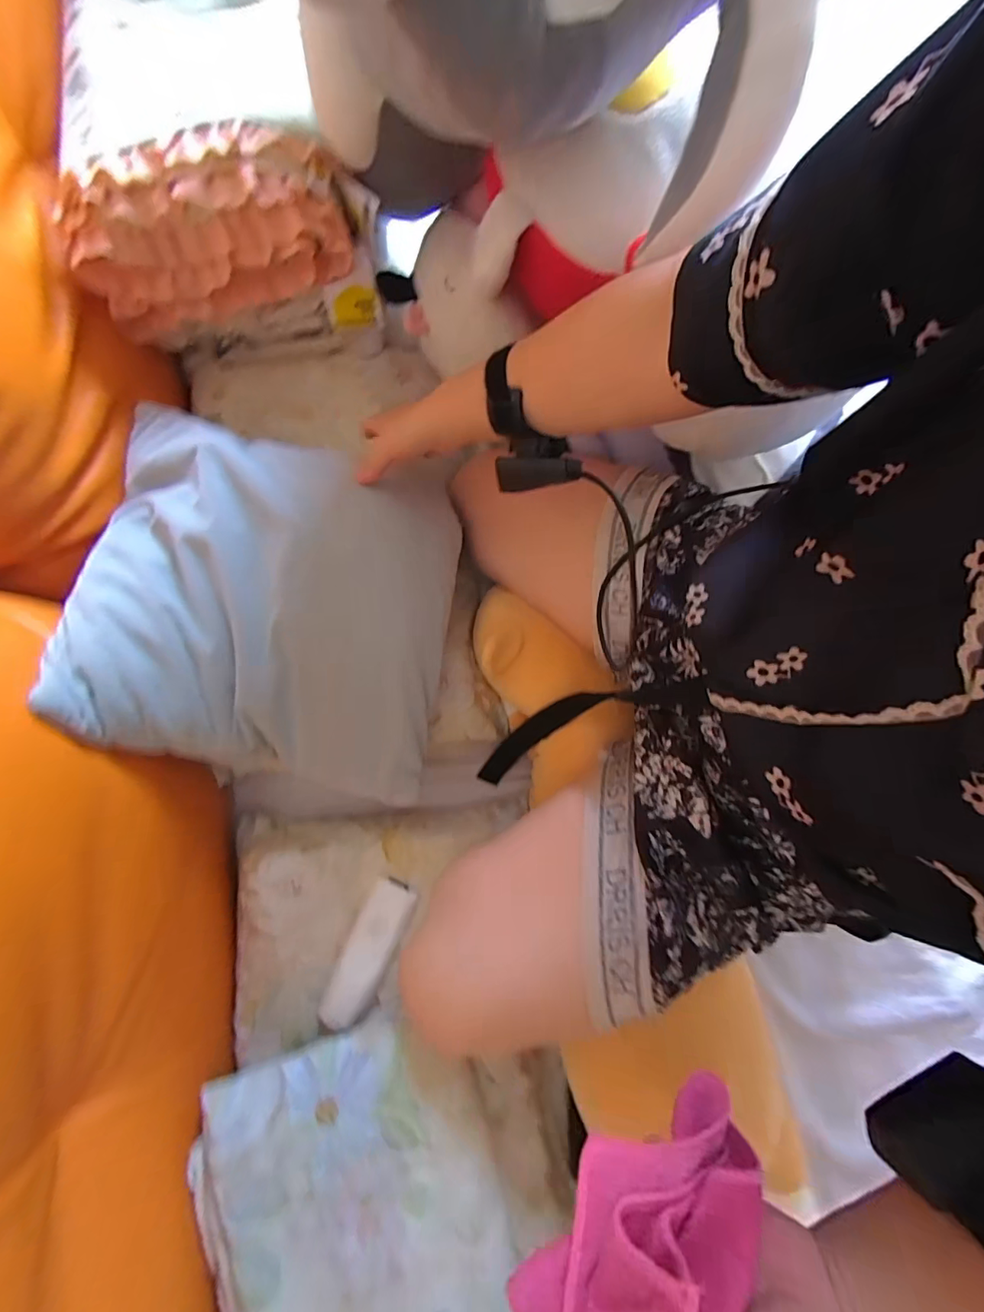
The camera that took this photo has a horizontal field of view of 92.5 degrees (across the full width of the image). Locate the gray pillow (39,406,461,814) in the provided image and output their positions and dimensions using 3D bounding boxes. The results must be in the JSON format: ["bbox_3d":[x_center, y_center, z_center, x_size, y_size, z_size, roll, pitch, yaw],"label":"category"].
[{"bbox_3d":[-0.226,-0.057,0.500,0.349,0.130,0.361,11,78,-16],"label":"gray pillow"}]

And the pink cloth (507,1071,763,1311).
[{"bbox_3d":[0.061,0.295,0.226,0.085,0.076,0.157,33,82,7],"label":"pink cloth"}]

